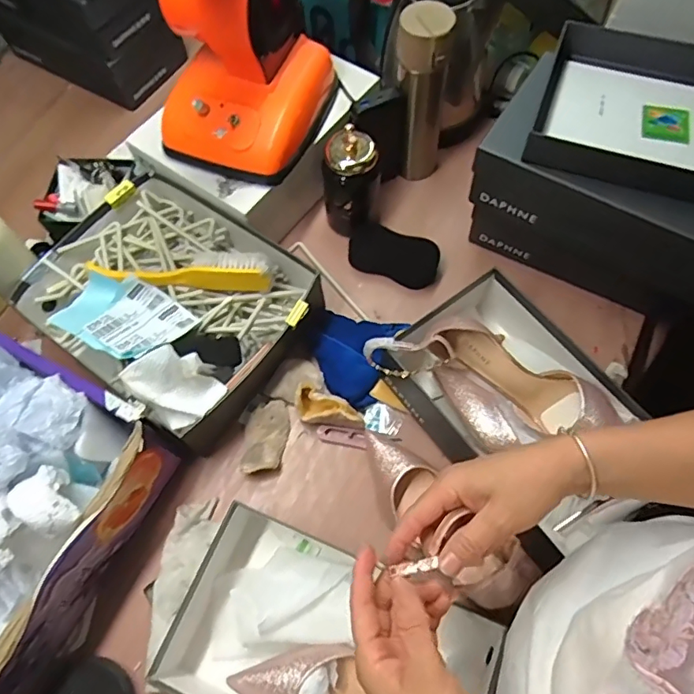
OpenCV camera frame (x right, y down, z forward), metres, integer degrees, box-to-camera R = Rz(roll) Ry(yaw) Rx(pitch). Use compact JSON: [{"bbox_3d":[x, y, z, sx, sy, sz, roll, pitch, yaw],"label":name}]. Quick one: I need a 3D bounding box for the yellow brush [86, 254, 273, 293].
[{"bbox_3d":[-0.208,-0.095,0.672,0.219,0.053,0.042,-2,66,1],"label":"yellow brush"}]

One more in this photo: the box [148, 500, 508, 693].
[{"bbox_3d":[-0.022,0.300,0.527,0.311,0.092,0.181,21,69,11],"label":"box"}]

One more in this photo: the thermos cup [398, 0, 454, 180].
[{"bbox_3d":[0.100,-0.334,0.724,0.068,0.242,0.058,5,67,4],"label":"thermos cup"}]

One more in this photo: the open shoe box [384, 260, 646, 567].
[{"bbox_3d":[0.188,0.056,0.610,0.189,0.102,0.274,-38,70,-13],"label":"open shoe box"}]

